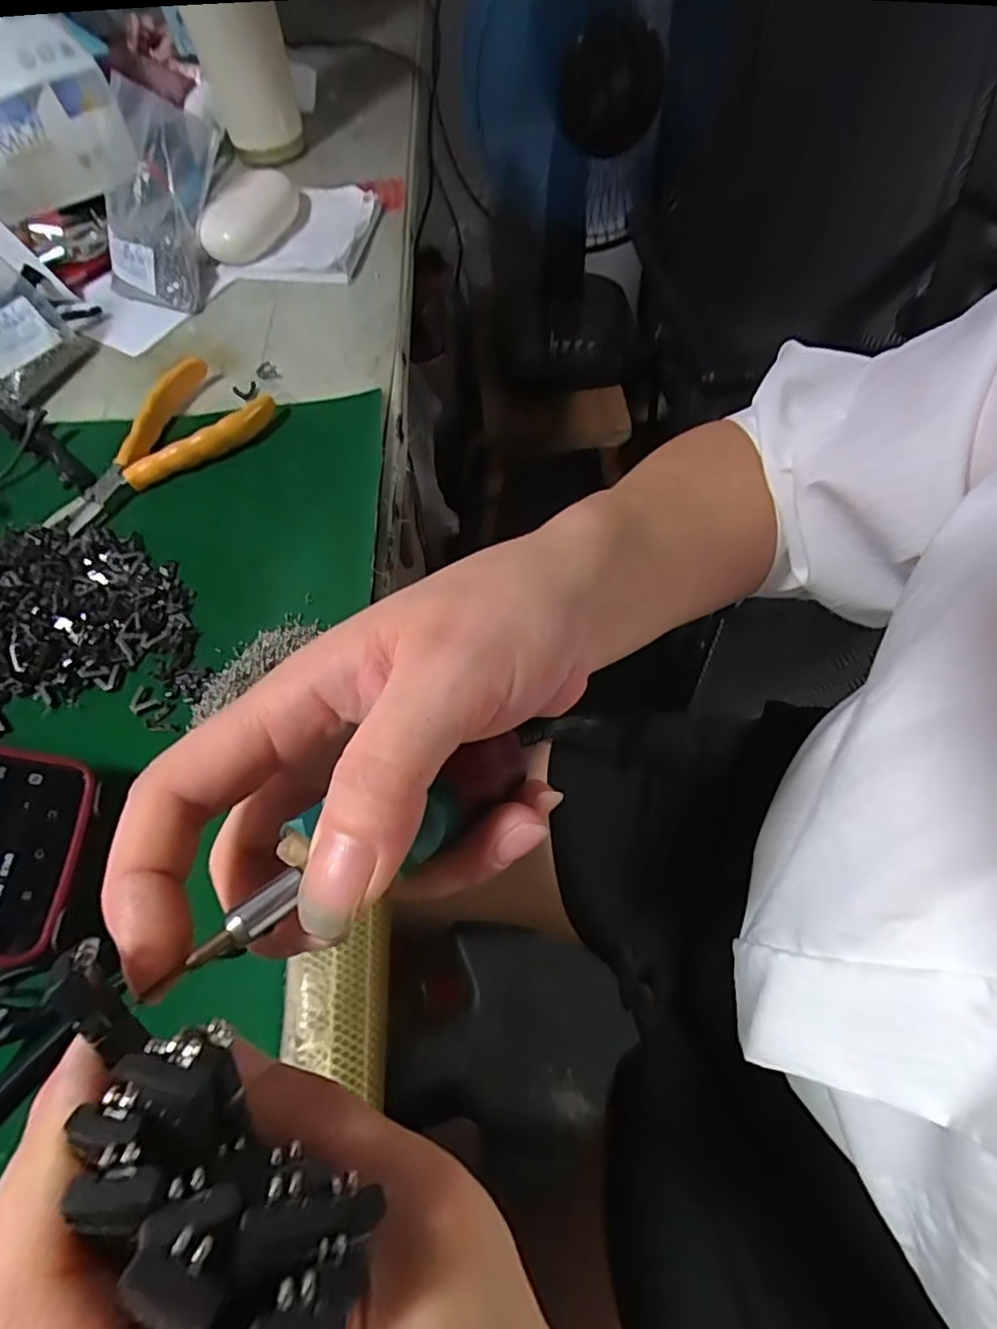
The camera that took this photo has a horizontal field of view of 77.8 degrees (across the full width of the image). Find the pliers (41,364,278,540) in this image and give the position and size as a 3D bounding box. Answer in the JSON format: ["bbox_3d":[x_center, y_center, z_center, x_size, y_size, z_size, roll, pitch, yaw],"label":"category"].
[{"bbox_3d":[-0.216,-0.140,0.384,0.142,0.022,0.077,-35,64,-15],"label":"pliers"}]

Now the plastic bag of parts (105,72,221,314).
[{"bbox_3d":[-0.245,-0.334,0.451,0.060,0.052,0.130,14,101,9],"label":"plastic bag of parts"}]

